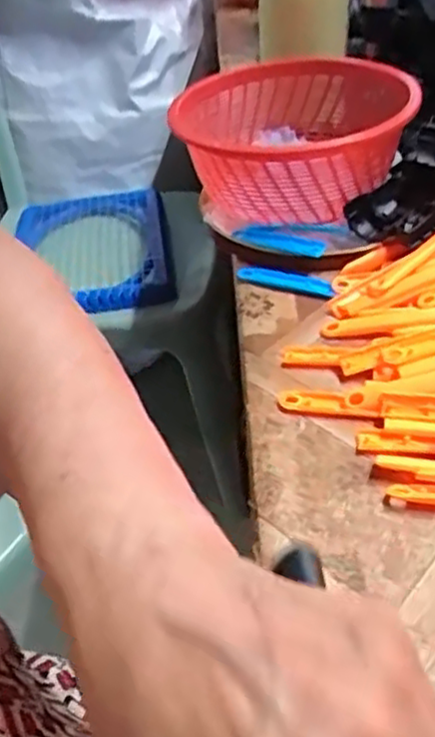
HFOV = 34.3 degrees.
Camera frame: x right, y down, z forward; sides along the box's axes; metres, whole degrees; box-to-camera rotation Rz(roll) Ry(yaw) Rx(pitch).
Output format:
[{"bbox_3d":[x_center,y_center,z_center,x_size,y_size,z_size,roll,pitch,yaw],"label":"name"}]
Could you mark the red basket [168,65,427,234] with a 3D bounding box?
[{"bbox_3d":[0.064,-0.180,0.564,0.169,0.088,0.207,2,40,11],"label":"red basket"}]

